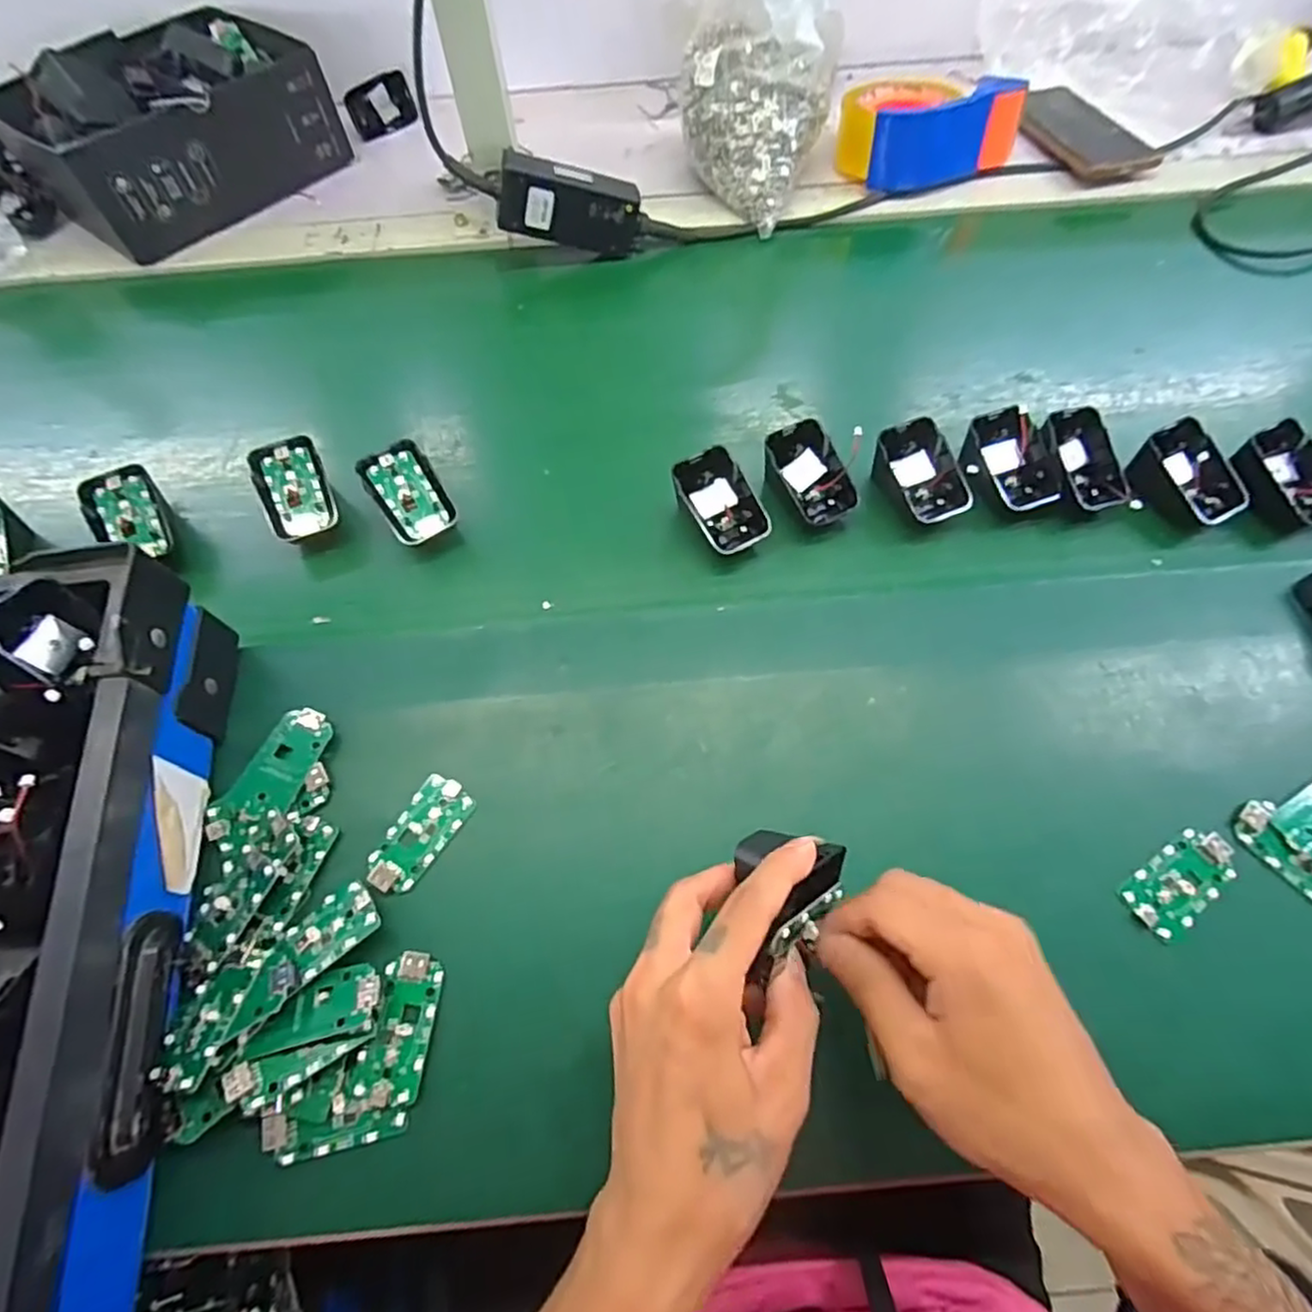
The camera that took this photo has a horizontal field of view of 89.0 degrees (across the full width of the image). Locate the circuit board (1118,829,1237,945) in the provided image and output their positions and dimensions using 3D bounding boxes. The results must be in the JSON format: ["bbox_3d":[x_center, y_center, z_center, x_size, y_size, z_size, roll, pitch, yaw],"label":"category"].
[{"bbox_3d":[0.270,0.115,0.343,0.065,0.004,0.031,-34,67,-13],"label":"circuit board"}]

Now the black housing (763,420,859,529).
[{"bbox_3d":[0.103,-0.117,0.450,0.049,0.044,0.063,-25,65,-9],"label":"black housing"}]

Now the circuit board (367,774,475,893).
[{"bbox_3d":[-0.128,0.096,0.360,0.032,0.004,0.063,29,69,16],"label":"circuit board"}]

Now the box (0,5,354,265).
[{"bbox_3d":[-0.439,-0.489,0.618,0.180,0.092,0.237,38,72,19],"label":"box"}]

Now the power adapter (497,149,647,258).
[{"bbox_3d":[-0.068,-0.371,0.552,0.119,0.055,0.025,0,60,-24],"label":"power adapter"}]

